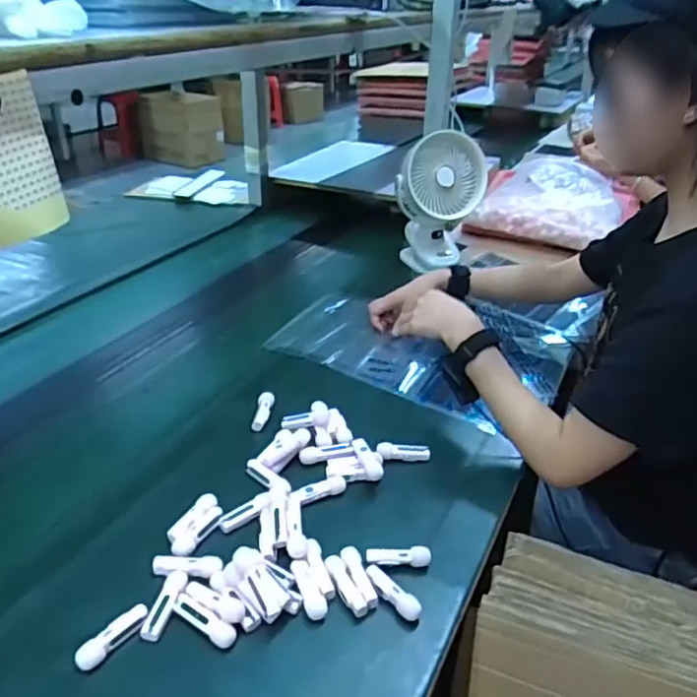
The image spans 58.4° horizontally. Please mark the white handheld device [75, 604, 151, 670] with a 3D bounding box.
[{"bbox_3d":[-0.203,0.247,0.537,0.018,0.014,0.066,22,36,31],"label":"white handheld device"}]

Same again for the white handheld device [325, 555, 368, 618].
[{"bbox_3d":[-0.003,0.227,0.596,0.019,0.015,0.062,-14,33,-24],"label":"white handheld device"}]

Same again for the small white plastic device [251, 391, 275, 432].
[{"bbox_3d":[-0.112,0.082,0.818,0.022,0.014,0.069,2,30,2],"label":"small white plastic device"}]

